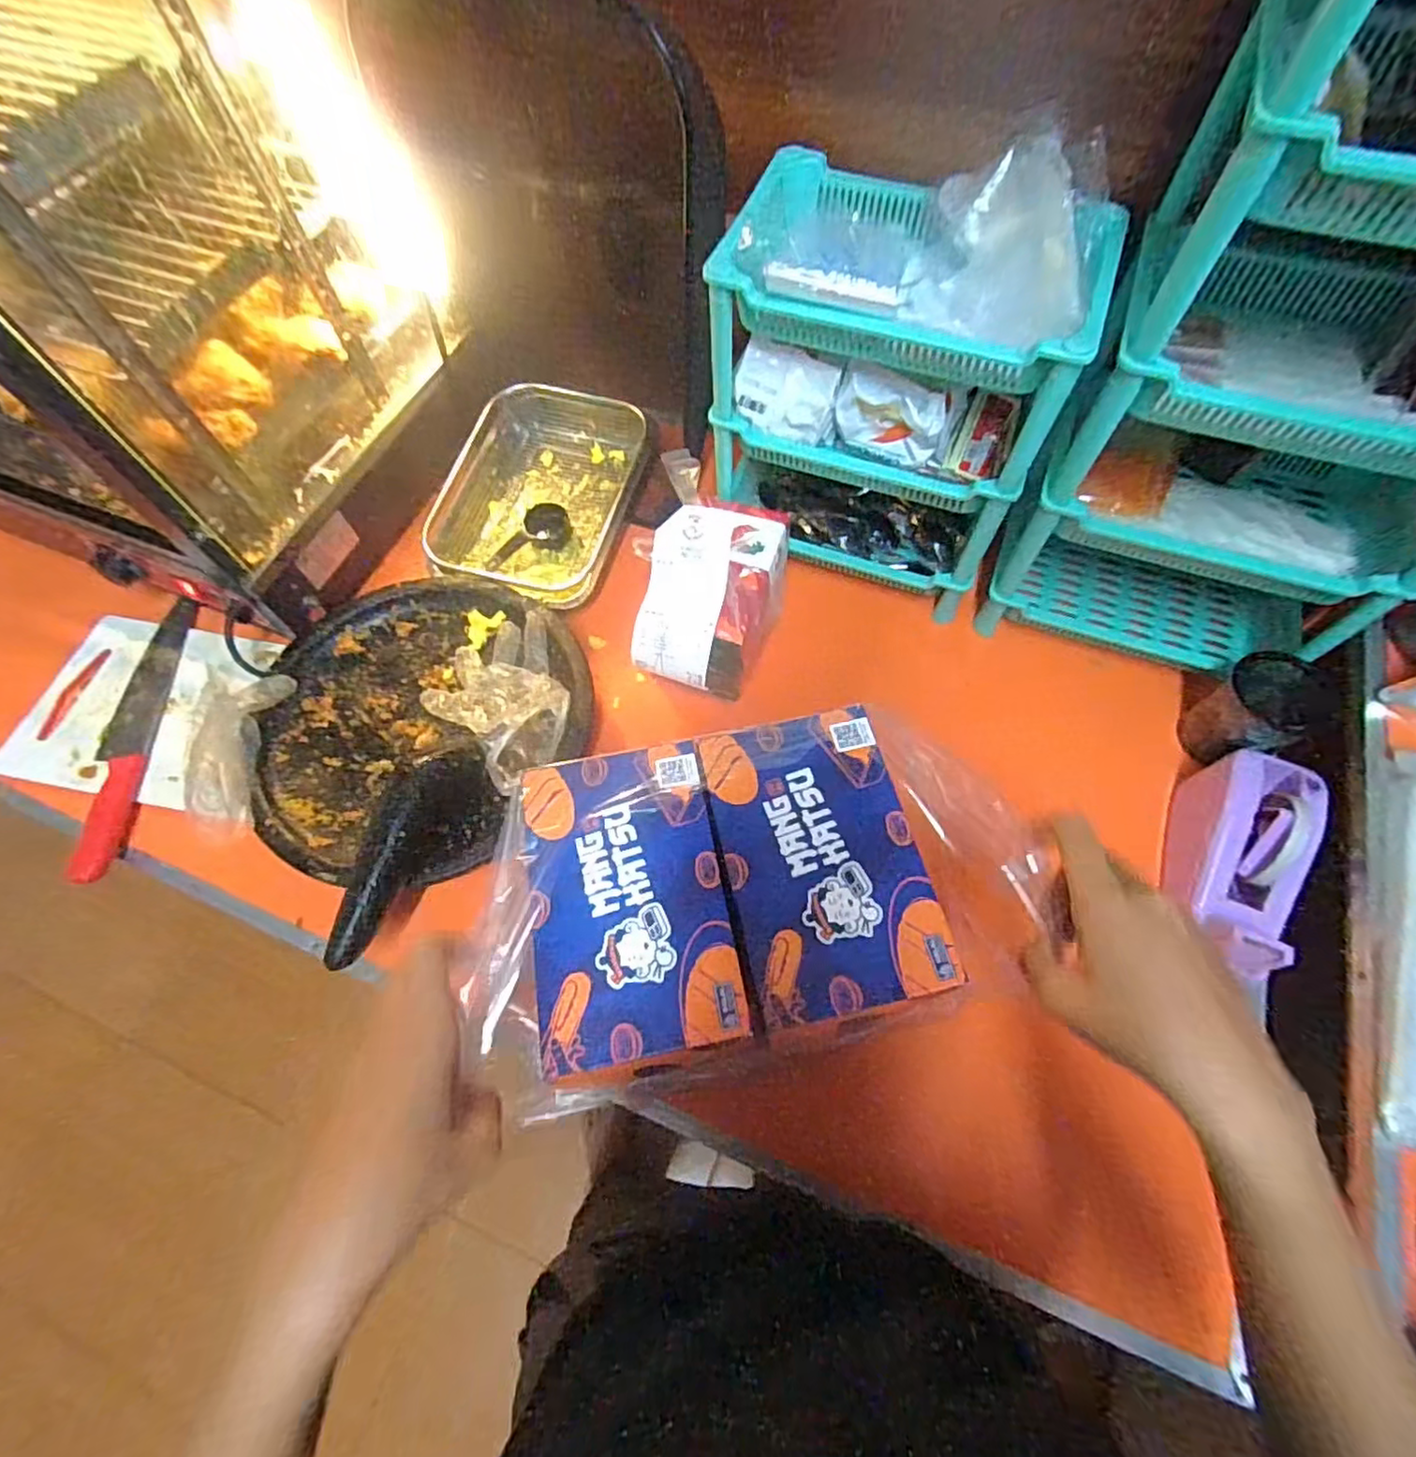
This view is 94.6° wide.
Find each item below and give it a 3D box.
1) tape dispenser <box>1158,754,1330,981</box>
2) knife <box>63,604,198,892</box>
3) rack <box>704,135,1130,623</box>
[{"bbox_3d":[0.472,0.120,0.580,0.076,0.096,0.192,22,67,11],"label":"tape dispenser"},{"bbox_3d":[-0.623,0.000,0.701,0.057,0.022,0.324,-4,64,0],"label":"knife"},{"bbox_3d":[0.172,-0.329,0.655,0.289,0.353,0.196,17,66,9],"label":"rack"}]

